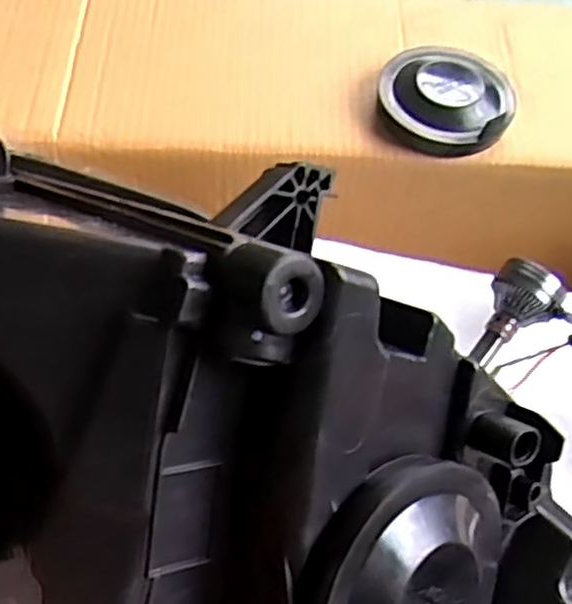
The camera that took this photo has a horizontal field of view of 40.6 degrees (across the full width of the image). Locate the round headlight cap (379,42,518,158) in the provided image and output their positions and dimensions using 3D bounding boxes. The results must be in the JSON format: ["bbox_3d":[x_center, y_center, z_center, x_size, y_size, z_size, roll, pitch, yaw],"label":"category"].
[{"bbox_3d":[0.095,-0.122,0.456,0.079,0.026,0.070,19,58,8],"label":"round headlight cap"}]

